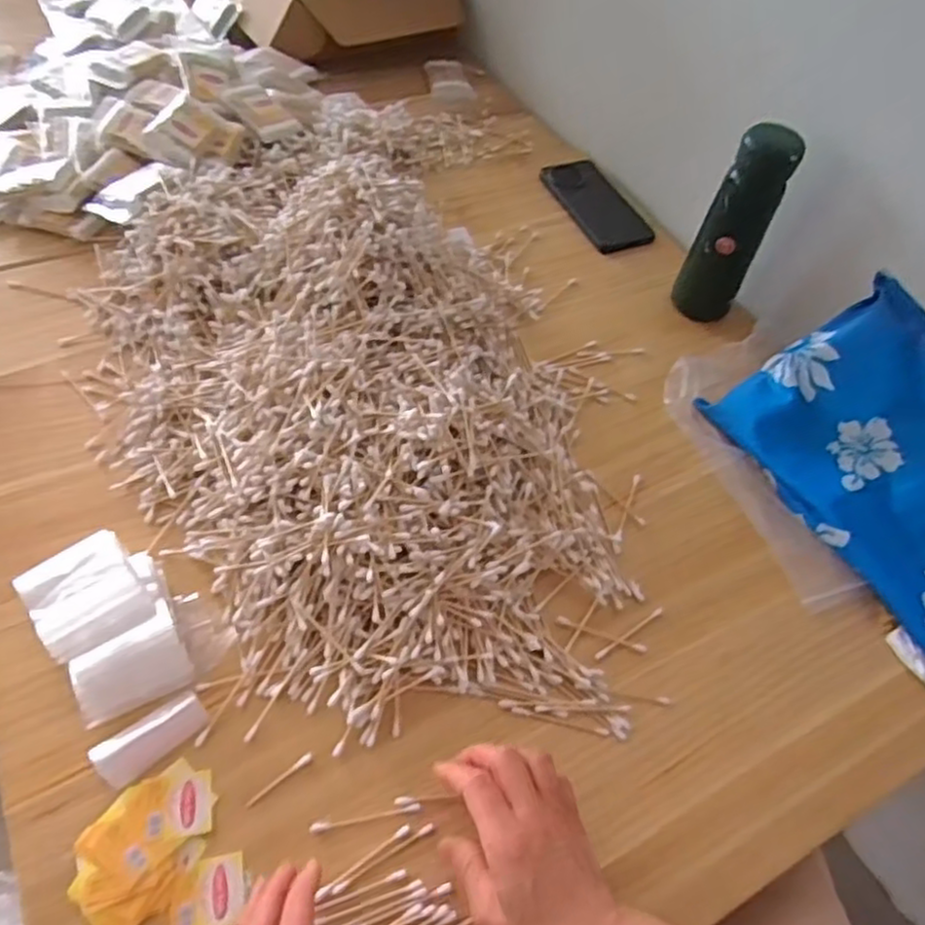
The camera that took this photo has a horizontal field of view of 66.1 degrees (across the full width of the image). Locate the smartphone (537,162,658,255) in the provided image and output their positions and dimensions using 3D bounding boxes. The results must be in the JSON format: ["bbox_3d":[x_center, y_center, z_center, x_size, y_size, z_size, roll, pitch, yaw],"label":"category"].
[{"bbox_3d":[0.153,-0.296,0.817,0.070,0.010,0.142,-24,67,-13],"label":"smartphone"}]

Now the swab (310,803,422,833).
[{"bbox_3d":[-0.060,0.220,0.441,0.067,0.004,0.006,-6,55,-11],"label":"swab"}]

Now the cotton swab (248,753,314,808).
[{"bbox_3d":[-0.115,0.200,0.448,0.046,0.004,0.006,-31,63,-26],"label":"cotton swab"}]

